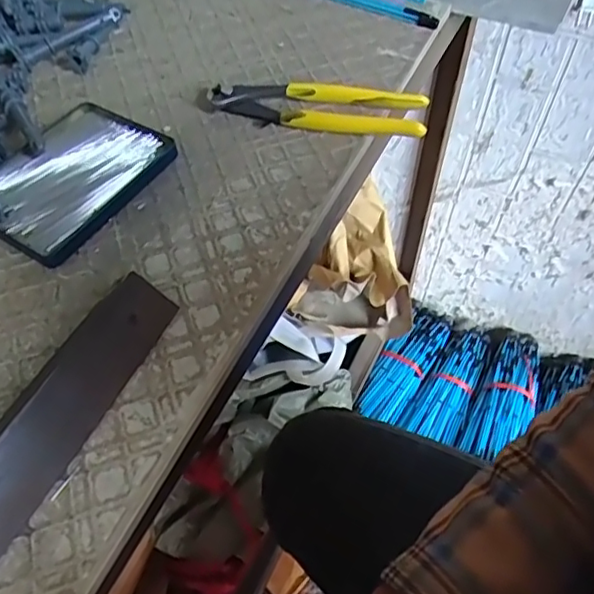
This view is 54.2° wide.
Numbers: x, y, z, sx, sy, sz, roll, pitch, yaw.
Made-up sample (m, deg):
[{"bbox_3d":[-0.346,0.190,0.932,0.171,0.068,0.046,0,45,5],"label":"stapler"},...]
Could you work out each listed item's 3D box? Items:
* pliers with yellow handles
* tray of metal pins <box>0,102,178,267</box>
[{"bbox_3d":[0.016,-0.149,0.448,0.163,0.015,0.050,11,56,9],"label":"pliers with yellow handles"},{"bbox_3d":[-0.160,-0.085,0.410,0.095,0.015,0.130,25,59,17],"label":"tray of metal pins"}]

